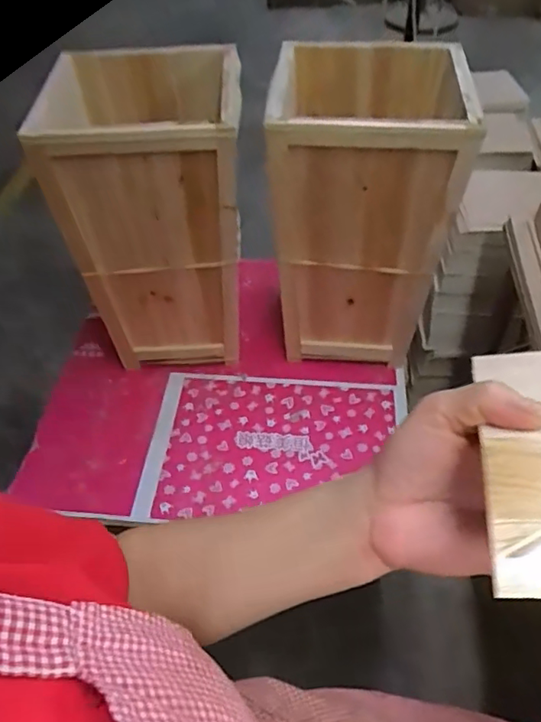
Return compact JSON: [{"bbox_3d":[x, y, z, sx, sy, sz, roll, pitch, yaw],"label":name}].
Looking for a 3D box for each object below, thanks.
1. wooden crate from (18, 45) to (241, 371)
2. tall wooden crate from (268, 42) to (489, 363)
[{"bbox_3d":[-0.169,-0.241,0.900,0.251,0.442,0.316,-1,49,1],"label":"wooden crate"},{"bbox_3d":[0.139,-0.228,0.897,0.253,0.476,0.273,2,49,4],"label":"tall wooden crate"}]

